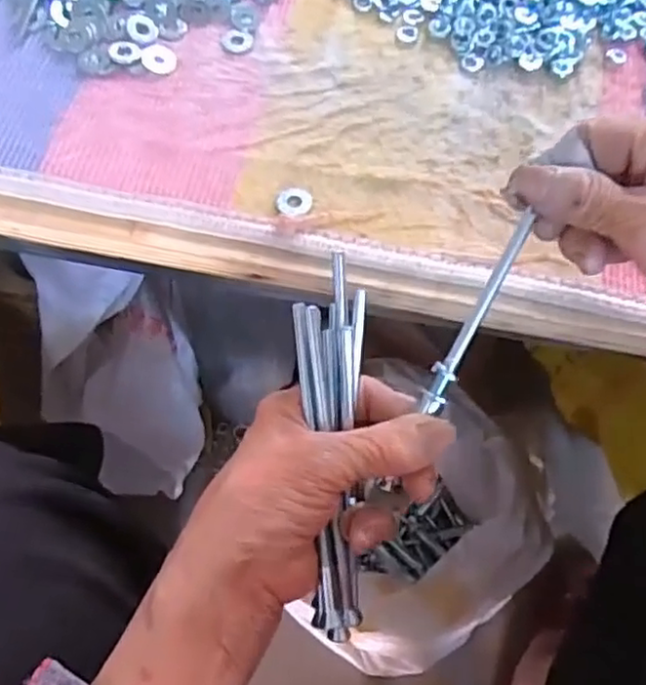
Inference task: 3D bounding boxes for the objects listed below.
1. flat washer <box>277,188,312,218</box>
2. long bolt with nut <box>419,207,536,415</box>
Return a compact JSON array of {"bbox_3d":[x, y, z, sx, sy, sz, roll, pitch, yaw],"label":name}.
[{"bbox_3d":[-0.015,-0.074,0.354,0.018,0.004,0.019,3,65,-6],"label":"flat washer"},{"bbox_3d":[0.068,-0.012,0.298,0.010,0.006,0.095,28,91,9],"label":"long bolt with nut"}]

